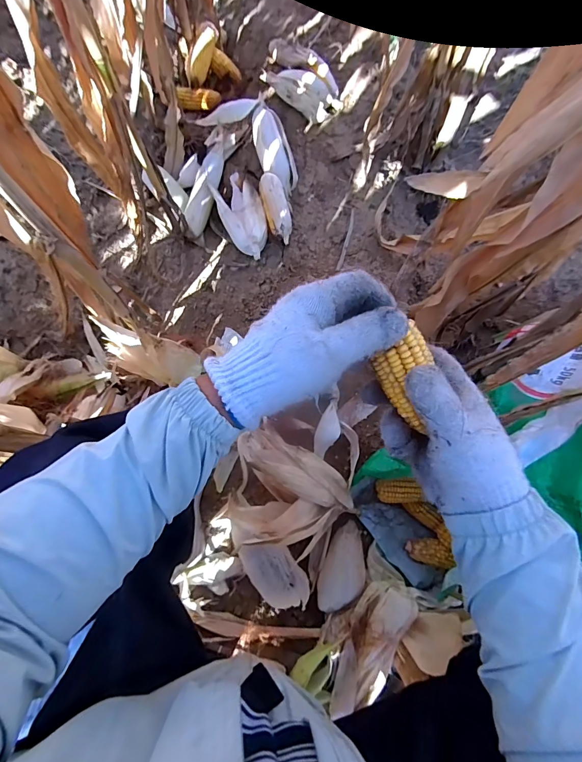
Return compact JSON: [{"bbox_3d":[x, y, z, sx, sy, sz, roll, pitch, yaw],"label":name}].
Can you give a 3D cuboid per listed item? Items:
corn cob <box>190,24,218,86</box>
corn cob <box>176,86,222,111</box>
[{"bbox_3d":[-0.253,-0.921,1.036,0.059,0.061,0.162,26,106,8],"label":"corn cob"},{"bbox_3d":[-0.260,-0.796,1.039,0.124,0.038,0.047,-11,73,-18],"label":"corn cob"}]

